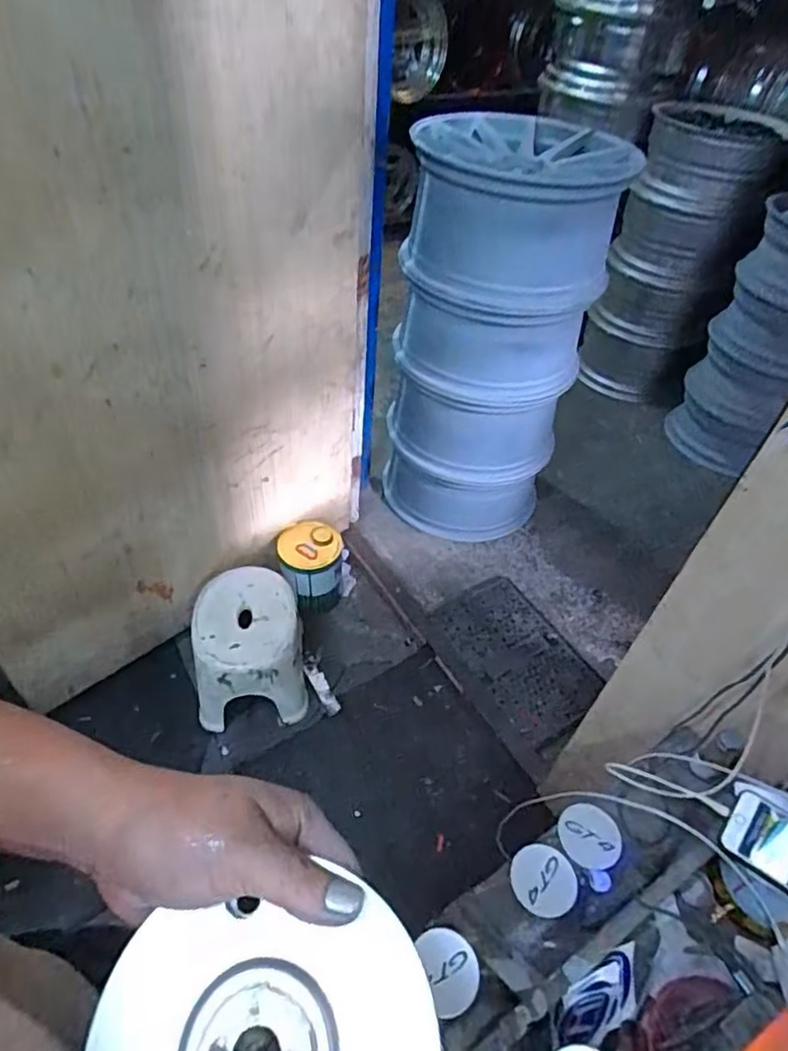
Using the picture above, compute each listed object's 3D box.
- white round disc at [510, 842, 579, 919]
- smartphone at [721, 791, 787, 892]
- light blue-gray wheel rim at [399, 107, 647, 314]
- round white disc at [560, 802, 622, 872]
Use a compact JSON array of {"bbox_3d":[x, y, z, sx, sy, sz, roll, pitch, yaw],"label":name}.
[{"bbox_3d":[0.176,0.412,0.717,0.073,0.014,0.081,25,48,17],"label":"white round disc"},{"bbox_3d":[0.407,0.335,0.632,0.122,0.004,0.077,29,56,32],"label":"smartphone"},{"bbox_3d":[0.293,-0.778,1.519,0.495,0.309,0.466,11,46,4],"label":"light blue-gray wheel rim"},{"bbox_3d":[0.242,0.383,0.758,0.067,0.008,0.073,-10,54,14],"label":"round white disc"}]

